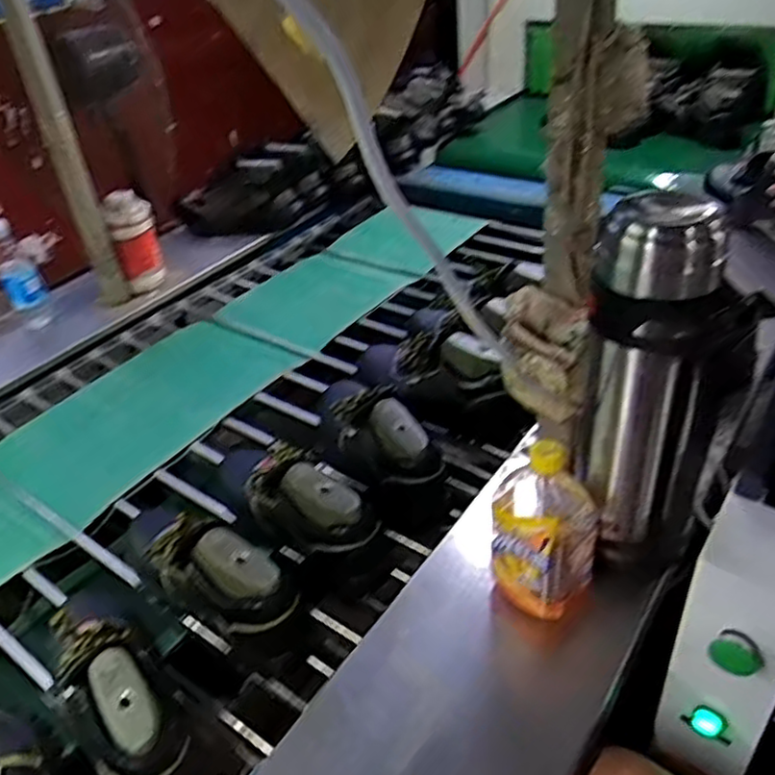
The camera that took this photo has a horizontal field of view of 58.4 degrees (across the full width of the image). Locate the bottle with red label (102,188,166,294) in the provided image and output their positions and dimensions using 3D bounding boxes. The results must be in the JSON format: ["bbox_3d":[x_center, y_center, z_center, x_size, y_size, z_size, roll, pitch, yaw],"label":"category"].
[{"bbox_3d":[-0.490,-0.279,1.345,0.064,0.182,0.080,7,40,16],"label":"bottle with red label"}]

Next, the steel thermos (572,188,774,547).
[{"bbox_3d":[0.255,0.003,0.660,0.128,0.364,0.095,20,45,28],"label":"steel thermos"}]

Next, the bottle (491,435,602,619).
[{"bbox_3d":[0.159,0.134,0.700,0.103,0.186,0.099,9,41,17],"label":"bottle"}]

